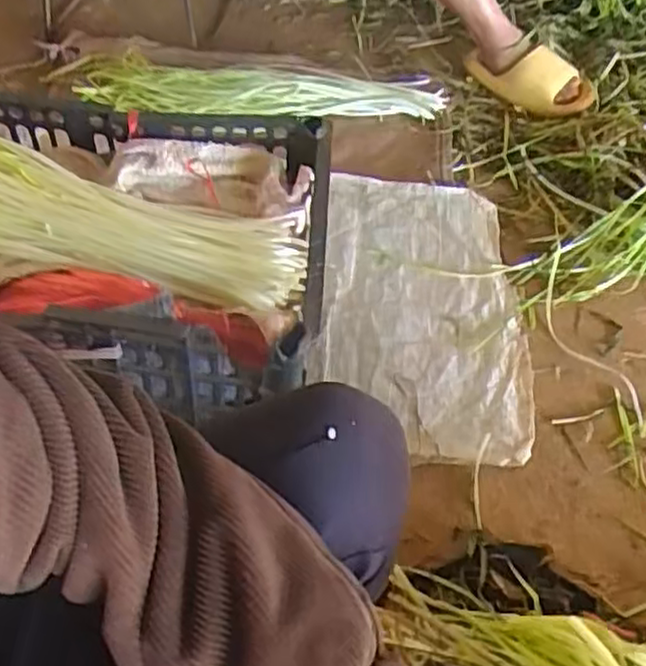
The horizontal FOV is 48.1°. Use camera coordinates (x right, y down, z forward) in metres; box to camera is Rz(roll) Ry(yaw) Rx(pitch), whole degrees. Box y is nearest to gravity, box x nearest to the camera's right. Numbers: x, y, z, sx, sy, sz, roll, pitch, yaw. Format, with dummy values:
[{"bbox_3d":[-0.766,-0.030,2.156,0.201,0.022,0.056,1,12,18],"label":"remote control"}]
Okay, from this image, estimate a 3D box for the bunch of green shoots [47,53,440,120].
[{"bbox_3d":[-0.119,-0.412,1.219,0.647,0.082,0.093,0,52,-4],"label":"bunch of green shoots"}]

